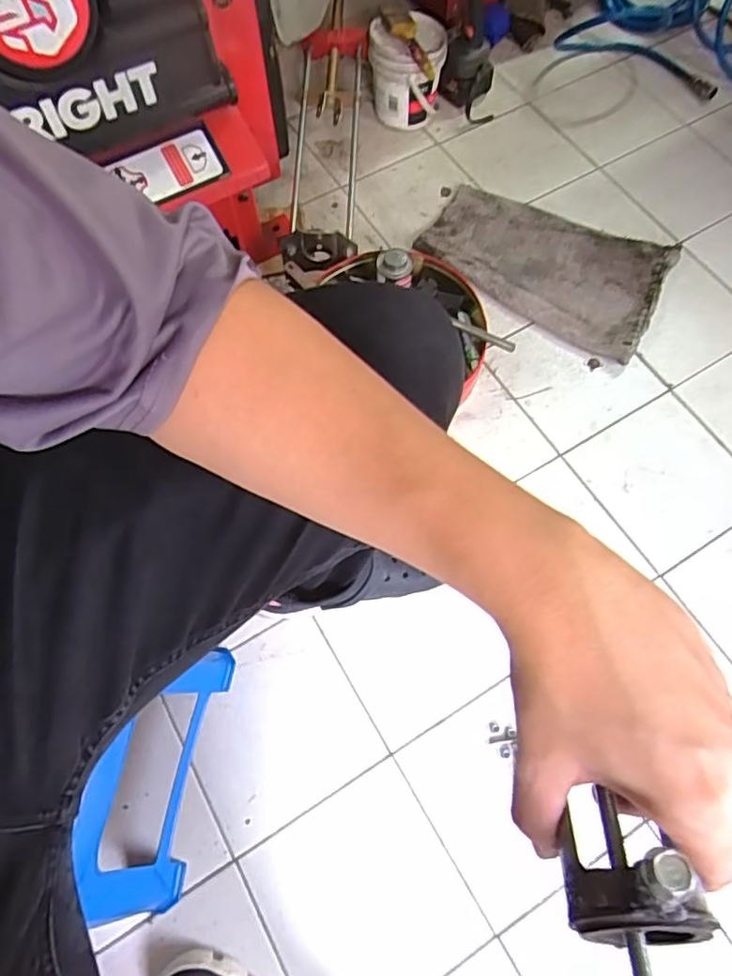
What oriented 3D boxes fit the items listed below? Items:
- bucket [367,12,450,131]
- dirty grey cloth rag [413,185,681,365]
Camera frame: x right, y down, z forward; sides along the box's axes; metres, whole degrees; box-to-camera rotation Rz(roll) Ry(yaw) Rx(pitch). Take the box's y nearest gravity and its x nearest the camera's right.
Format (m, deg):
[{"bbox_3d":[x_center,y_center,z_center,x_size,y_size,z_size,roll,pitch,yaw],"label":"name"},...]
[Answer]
[{"bbox_3d":[0.070,-0.712,1.036,0.126,0.142,0.132,4,67,2],"label":"bucket"},{"bbox_3d":[0.273,-0.352,0.946,0.363,0.025,0.224,27,70,11],"label":"dirty grey cloth rag"}]

